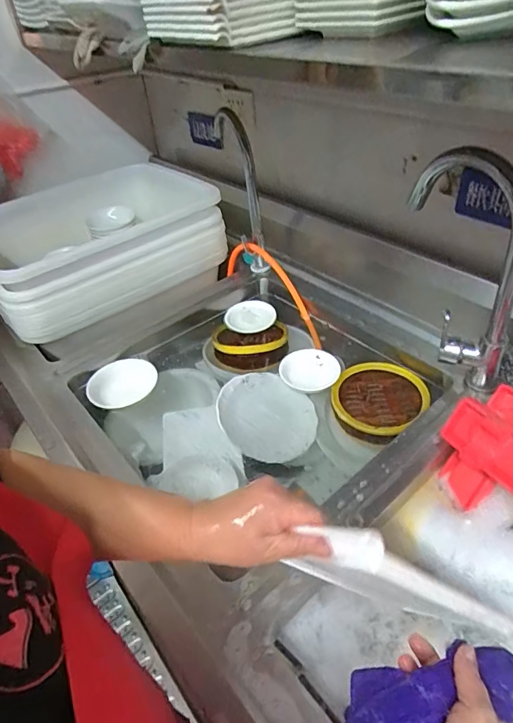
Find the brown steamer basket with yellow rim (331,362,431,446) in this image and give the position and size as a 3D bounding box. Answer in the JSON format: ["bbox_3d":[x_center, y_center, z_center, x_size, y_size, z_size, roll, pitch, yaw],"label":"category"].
[{"bbox_3d":[0.218,0.065,0.790,0.155,0.043,0.164,-2,41,2],"label":"brown steamer basket with yellow rim"}]

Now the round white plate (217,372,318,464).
[{"bbox_3d":[0.016,0.096,0.795,0.157,0.030,0.185,-34,49,-30],"label":"round white plate"}]

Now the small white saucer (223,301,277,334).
[{"bbox_3d":[-0.016,-0.102,1.013,0.111,0.019,0.103,-2,41,2],"label":"small white saucer"}]

